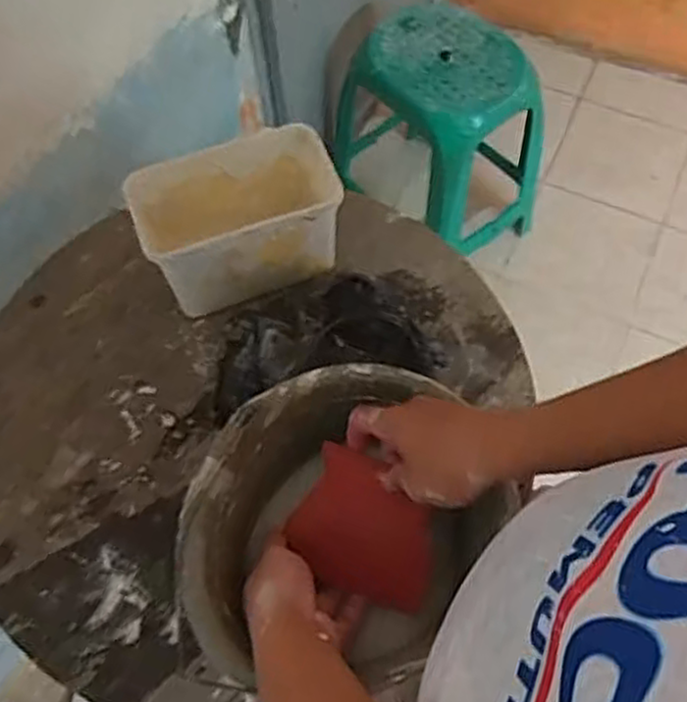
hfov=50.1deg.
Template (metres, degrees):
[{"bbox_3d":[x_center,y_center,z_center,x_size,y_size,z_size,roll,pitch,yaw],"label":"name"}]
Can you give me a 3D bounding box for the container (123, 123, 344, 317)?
[{"bbox_3d":[-0.102,-0.132,0.764,0.190,0.129,0.115,-20,64,-8],"label":"container"}]

